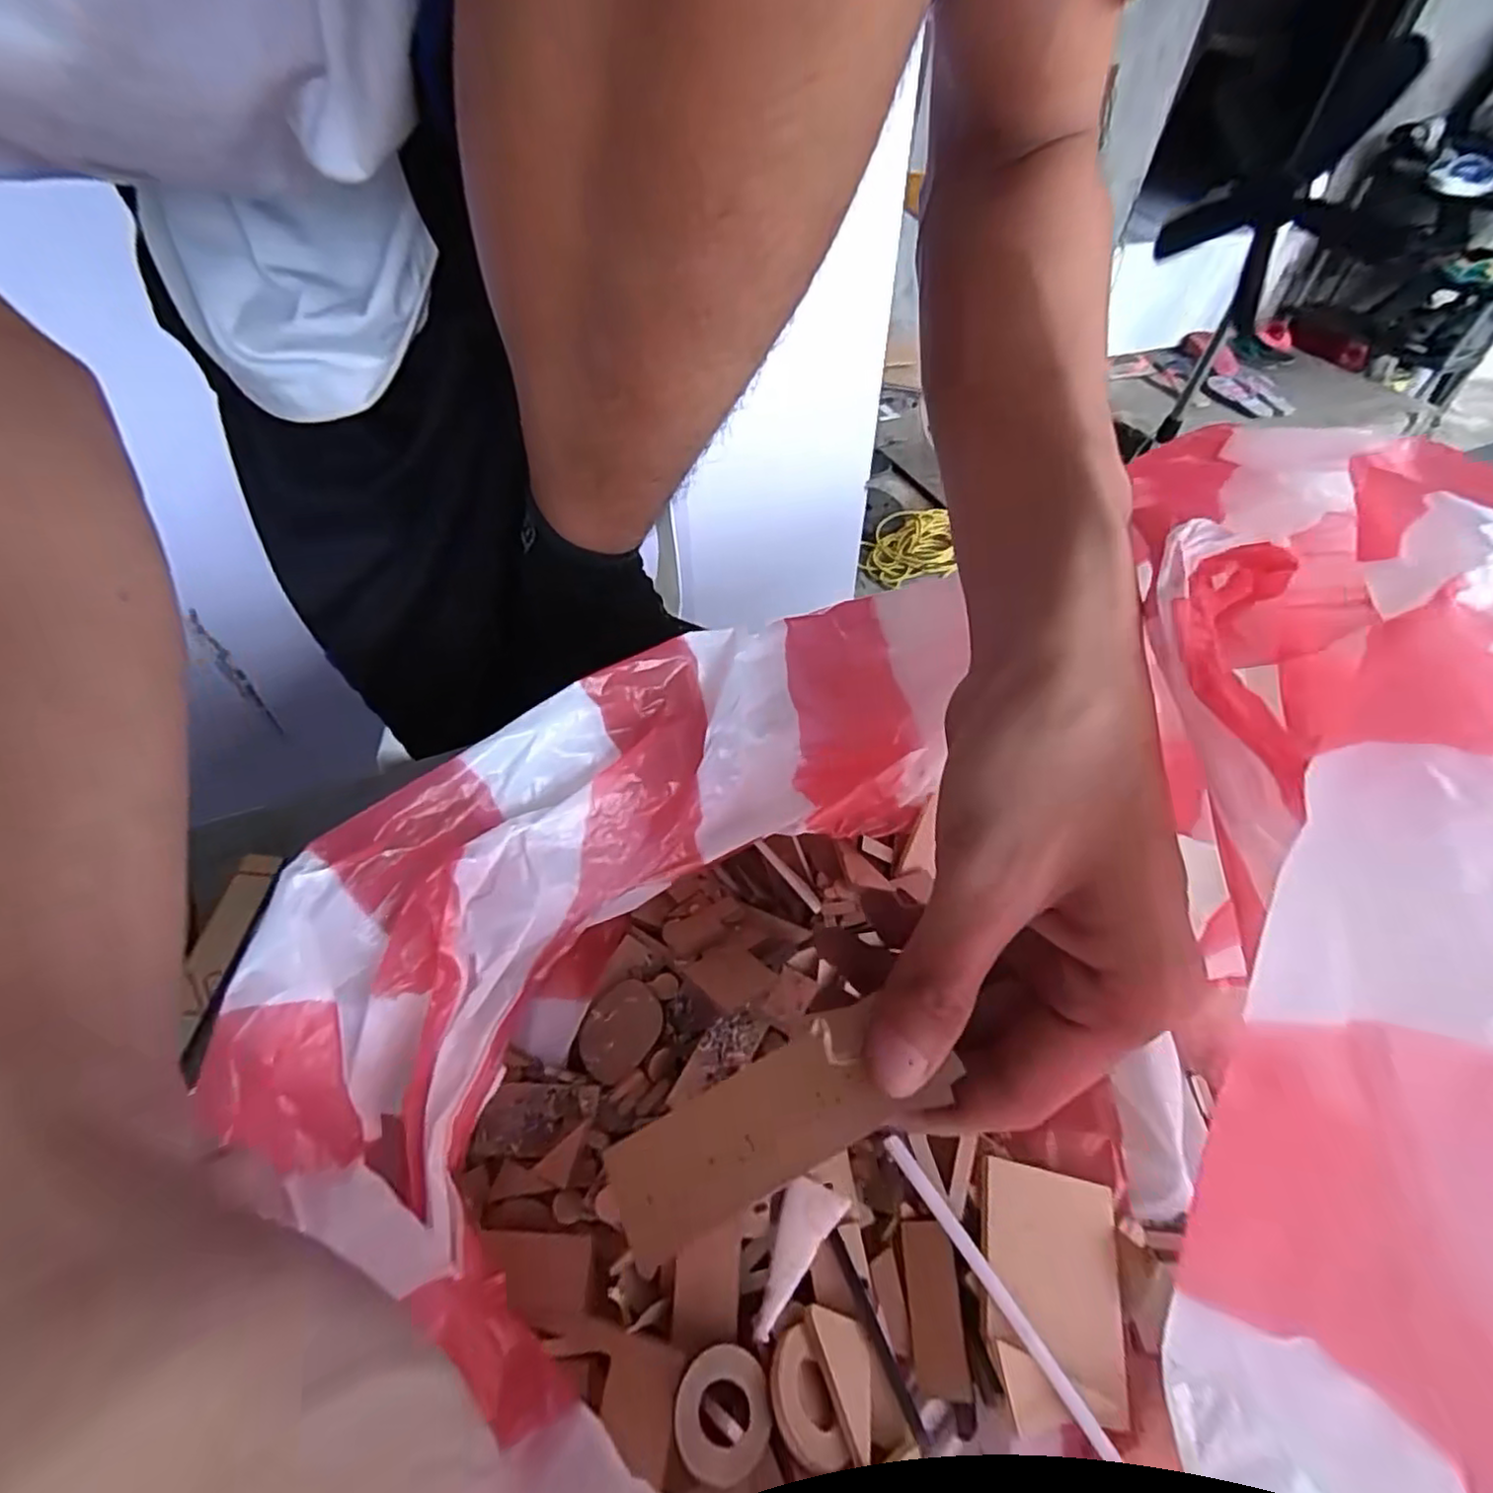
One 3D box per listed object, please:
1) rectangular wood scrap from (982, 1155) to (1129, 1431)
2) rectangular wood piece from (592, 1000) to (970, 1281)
[{"bbox_3d":[0.091,0.158,0.202,0.043,0.004,0.055,18,49,-4],"label":"rectangular wood scrap"},{"bbox_3d":[0.005,0.087,0.159,0.078,0.004,0.027,-29,55,-8],"label":"rectangular wood piece"}]

